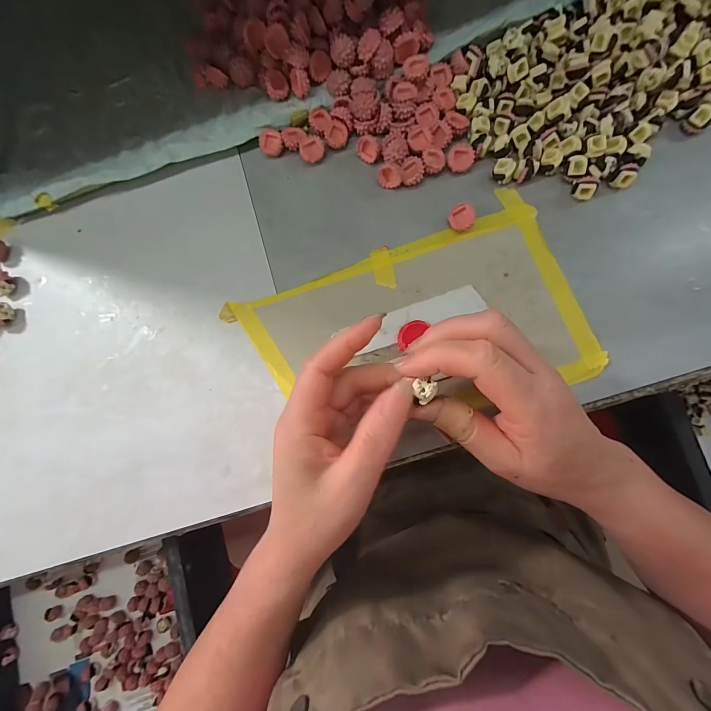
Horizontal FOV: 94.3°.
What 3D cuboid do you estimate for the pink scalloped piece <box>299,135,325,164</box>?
[{"bbox_3d":[-0.036,-0.169,0.272,0.020,0.008,0.019,-1,84,5],"label":"pink scalloped piece"}]

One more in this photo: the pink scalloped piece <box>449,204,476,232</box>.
[{"bbox_3d":[0.081,-0.105,0.252,0.018,0.007,0.019,-1,84,5],"label":"pink scalloped piece"}]

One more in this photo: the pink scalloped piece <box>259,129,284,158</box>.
[{"bbox_3d":[-0.070,-0.178,0.276,0.019,0.008,0.018,-15,83,4],"label":"pink scalloped piece"}]

